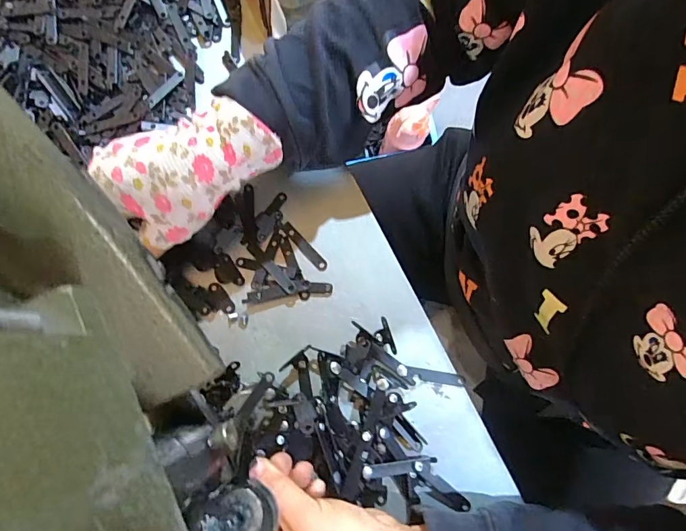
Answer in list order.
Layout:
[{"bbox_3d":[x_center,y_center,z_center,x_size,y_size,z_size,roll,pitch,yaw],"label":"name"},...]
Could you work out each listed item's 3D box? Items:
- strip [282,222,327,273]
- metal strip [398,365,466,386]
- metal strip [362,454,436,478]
[{"bbox_3d":[-0.032,-0.015,0.349,0.009,0.004,0.049,-43,81,-6],"label":"strip"},{"bbox_3d":[0.067,0.083,0.323,0.050,0.004,0.009,9,80,4],"label":"metal strip"},{"bbox_3d":[0.041,0.142,0.304,0.053,0.004,0.010,-2,70,-12],"label":"metal strip"}]

